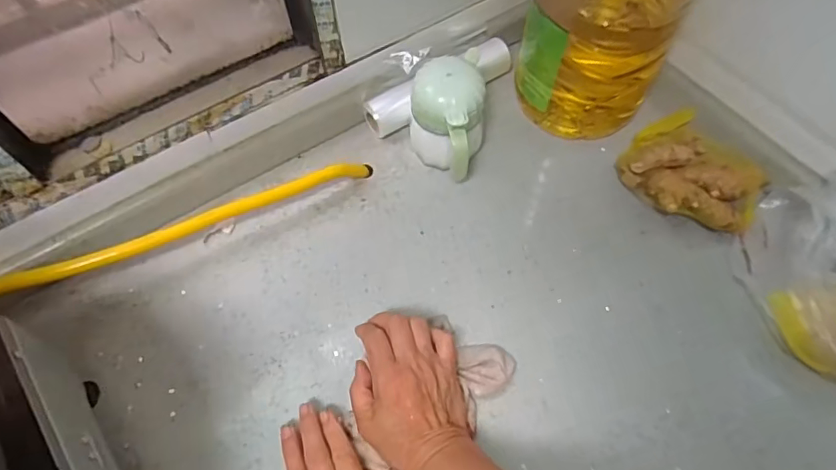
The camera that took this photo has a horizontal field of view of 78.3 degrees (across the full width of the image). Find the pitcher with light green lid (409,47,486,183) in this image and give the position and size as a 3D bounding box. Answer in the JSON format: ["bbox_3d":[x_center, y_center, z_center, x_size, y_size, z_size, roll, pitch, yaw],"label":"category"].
[{"bbox_3d":[0.032,-0.123,0.576,0.079,0.118,0.125,1,61,1],"label":"pitcher with light green lid"}]

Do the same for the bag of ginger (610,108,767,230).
[{"bbox_3d":[0.306,-0.067,0.580,0.122,0.053,0.149,-35,66,-17],"label":"bag of ginger"}]

